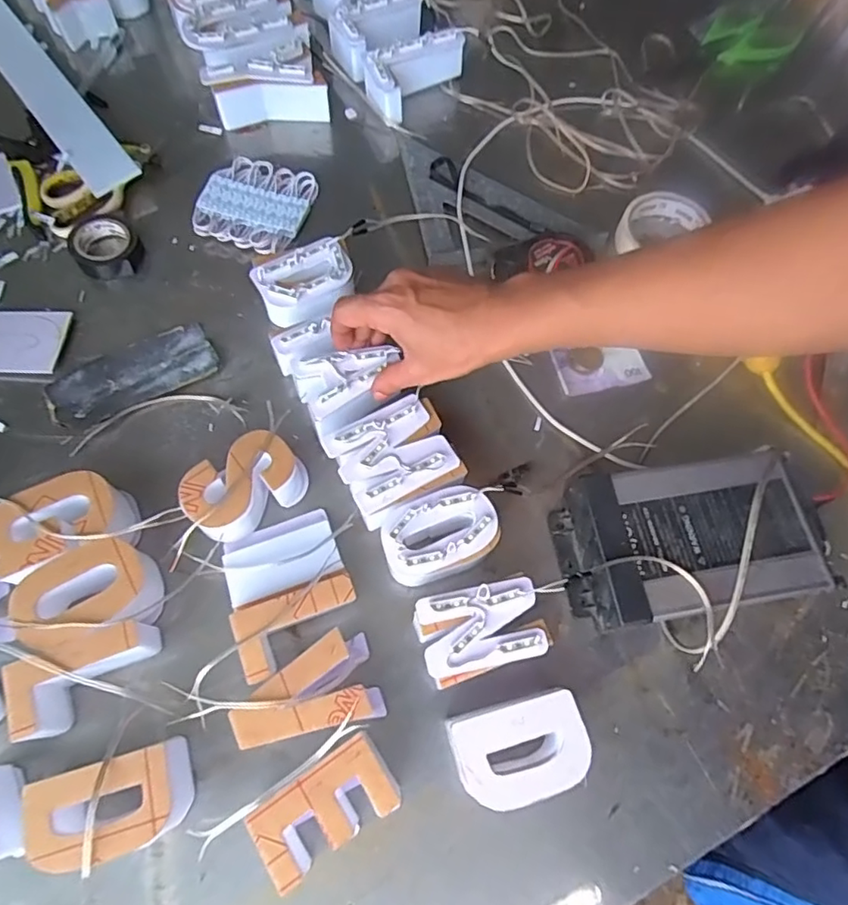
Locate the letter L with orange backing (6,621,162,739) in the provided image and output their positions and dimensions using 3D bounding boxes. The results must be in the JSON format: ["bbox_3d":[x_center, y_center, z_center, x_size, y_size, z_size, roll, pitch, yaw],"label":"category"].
[{"bbox_3d":[-0.220,0.149,0.391,0.084,0.051,0.048,-20,69,-11],"label":"letter L with orange backing"}]

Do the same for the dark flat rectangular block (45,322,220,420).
[{"bbox_3d":[-0.245,-0.067,0.501,0.131,0.006,0.060,-25,70,-13],"label":"dark flat rectangular block"}]

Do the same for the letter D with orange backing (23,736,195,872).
[{"bbox_3d":[-0.189,0.216,0.364,0.079,0.050,0.055,-17,69,-10],"label":"letter D with orange backing"}]

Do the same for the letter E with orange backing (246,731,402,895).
[{"bbox_3d":[-0.058,0.220,0.369,0.085,0.056,0.051,-34,73,-16],"label":"letter E with orange backing"}]

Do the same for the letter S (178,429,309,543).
[{"bbox_3d":[-0.133,0.025,0.445,0.087,0.046,0.049,-35,73,-16],"label":"letter S"}]

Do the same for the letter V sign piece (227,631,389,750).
[{"bbox_3d":[-0.077,0.155,0.396,0.090,0.049,0.056,-9,68,-7],"label":"letter V sign piece"}]

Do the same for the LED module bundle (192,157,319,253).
[{"bbox_3d":[-0.163,-0.240,0.575,0.100,0.019,0.101,17,67,4],"label":"LED module bundle"}]

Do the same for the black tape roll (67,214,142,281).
[{"bbox_3d":[-0.291,-0.187,0.540,0.058,0.021,0.062,1,67,-2],"label":"black tape roll"}]

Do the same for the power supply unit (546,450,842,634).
[{"bbox_3d":[0.200,0.066,0.447,0.186,0.053,0.112,-8,67,-6],"label":"power supply unit"}]

